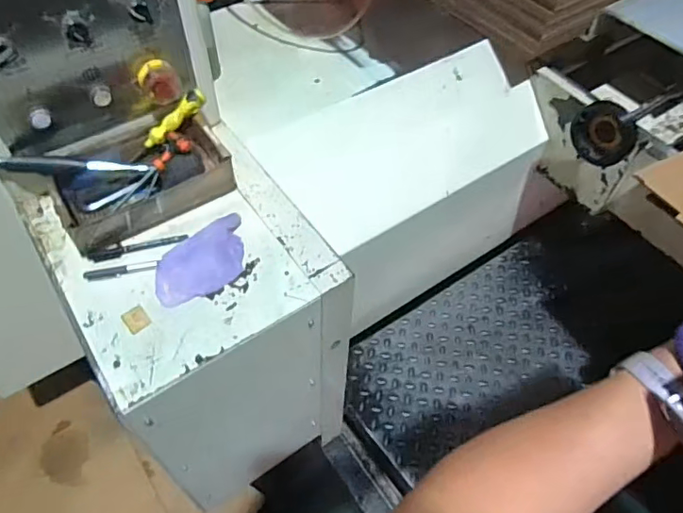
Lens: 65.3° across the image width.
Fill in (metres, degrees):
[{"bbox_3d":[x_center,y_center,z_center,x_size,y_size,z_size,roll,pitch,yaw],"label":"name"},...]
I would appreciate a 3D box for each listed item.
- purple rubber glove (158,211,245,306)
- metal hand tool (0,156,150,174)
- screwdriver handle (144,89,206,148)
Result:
[{"bbox_3d":[-0.195,0.005,0.756,0.151,0.034,0.087,-31,61,-22],"label":"purple rubber glove"},{"bbox_3d":[-0.411,-0.138,0.805,0.221,0.022,0.023,-4,50,-36],"label":"metal hand tool"},{"bbox_3d":[-0.265,-0.217,0.842,0.119,0.020,0.031,-42,62,4],"label":"screwdriver handle"}]

